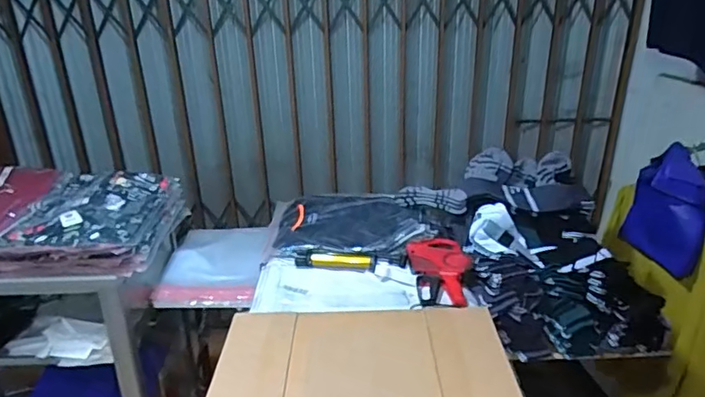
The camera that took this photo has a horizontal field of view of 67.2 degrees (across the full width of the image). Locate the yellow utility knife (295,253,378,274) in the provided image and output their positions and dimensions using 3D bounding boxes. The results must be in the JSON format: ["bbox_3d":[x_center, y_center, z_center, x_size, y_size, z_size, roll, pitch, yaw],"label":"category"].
[{"bbox_3d":[-0.037,0.146,1.221,0.185,0.022,0.046,3,24,10],"label":"yellow utility knife"}]

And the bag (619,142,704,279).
[{"bbox_3d":[0.878,0.022,1.480,0.063,0.324,0.226,-7,24,-13],"label":"bag"}]

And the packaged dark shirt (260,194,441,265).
[{"bbox_3d":[-0.017,0.062,1.341,0.392,0.060,0.262,-1,23,2],"label":"packaged dark shirt"}]

